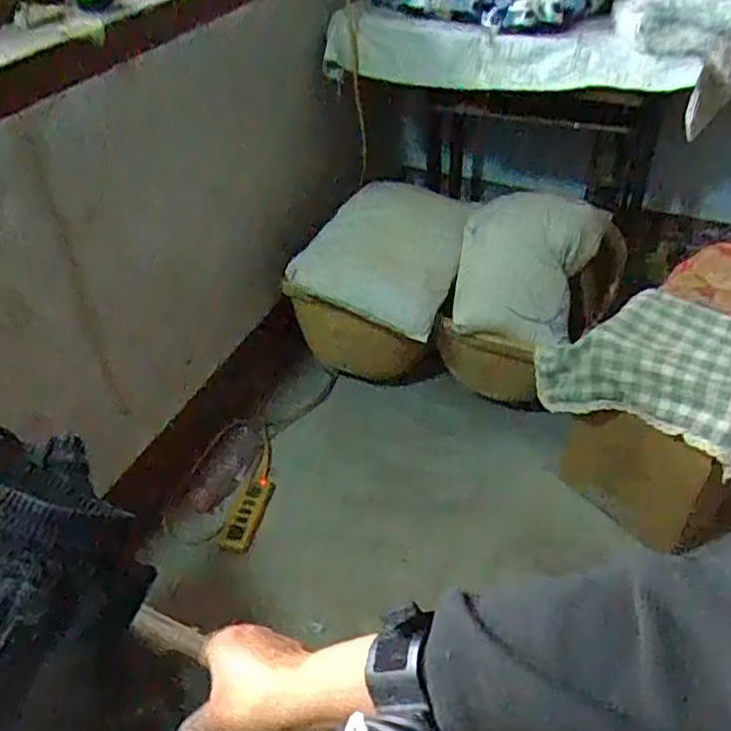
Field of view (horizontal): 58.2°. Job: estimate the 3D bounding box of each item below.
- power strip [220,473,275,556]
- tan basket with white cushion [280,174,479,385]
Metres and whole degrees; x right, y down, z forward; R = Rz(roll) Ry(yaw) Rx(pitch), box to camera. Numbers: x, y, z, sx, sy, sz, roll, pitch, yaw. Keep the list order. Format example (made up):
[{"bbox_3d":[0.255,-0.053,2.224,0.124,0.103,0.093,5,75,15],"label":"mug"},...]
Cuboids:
[{"bbox_3d":[-0.247,0.314,1.381,0.062,0.030,0.178,23,42,-2],"label":"power strip"},{"bbox_3d":[0.030,-0.157,1.506,0.340,0.420,0.297,17,45,19],"label":"tan basket with white cushion"}]

